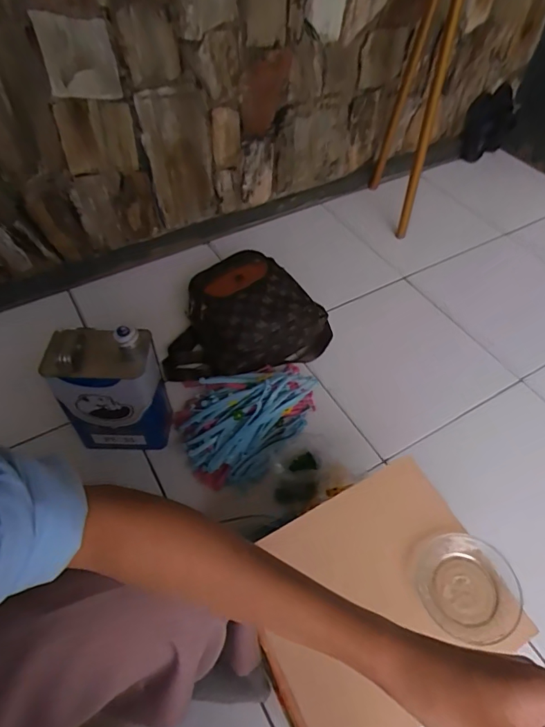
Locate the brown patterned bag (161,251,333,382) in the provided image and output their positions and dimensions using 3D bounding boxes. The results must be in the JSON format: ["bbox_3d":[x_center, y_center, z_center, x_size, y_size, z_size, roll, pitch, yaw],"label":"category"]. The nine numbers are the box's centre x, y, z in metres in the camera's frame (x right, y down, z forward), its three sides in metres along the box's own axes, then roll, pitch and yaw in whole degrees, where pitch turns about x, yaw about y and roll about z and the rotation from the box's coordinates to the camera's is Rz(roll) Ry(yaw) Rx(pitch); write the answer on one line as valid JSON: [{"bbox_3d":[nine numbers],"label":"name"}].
[{"bbox_3d":[-0.075,-0.104,1.030,0.375,0.164,0.265,-24,56,-19],"label":"brown patterned bag"}]

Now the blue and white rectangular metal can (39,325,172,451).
[{"bbox_3d":[-0.287,0.050,0.840,0.170,0.243,0.113,0,52,-1],"label":"blue and white rectangular metal can"}]

